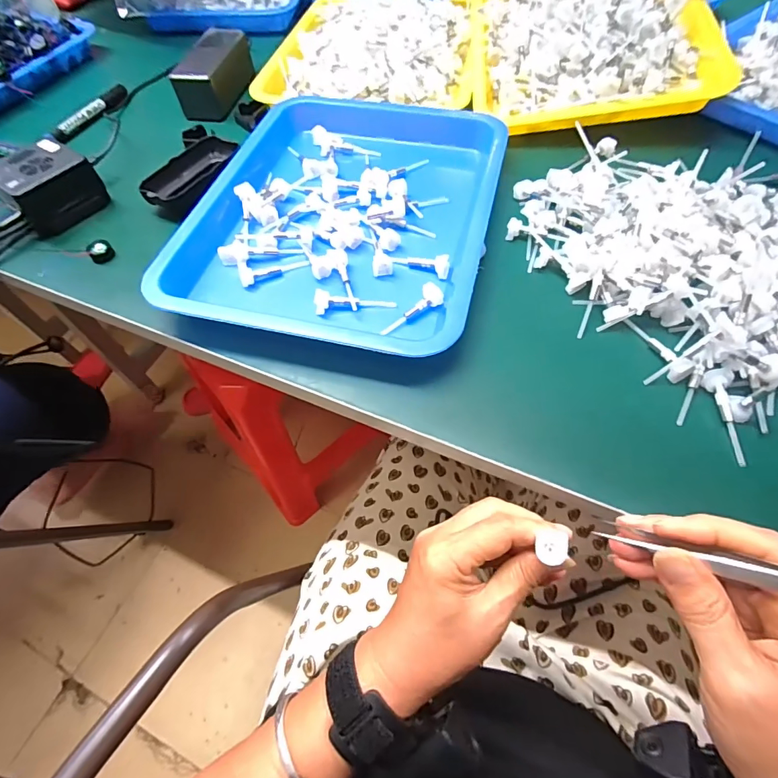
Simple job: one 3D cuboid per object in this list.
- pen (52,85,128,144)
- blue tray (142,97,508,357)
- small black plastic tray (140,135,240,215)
[{"bbox_3d":[-0.382,-0.360,0.566,0.019,0.018,0.135,17,61,13],"label":"pen"},{"bbox_3d":[-0.036,-0.178,0.419,0.265,0.032,0.333,14,61,11],"label":"blue tray"},{"bbox_3d":[-0.212,-0.230,0.466,0.035,0.030,0.122,19,62,14],"label":"small black plastic tray"}]

